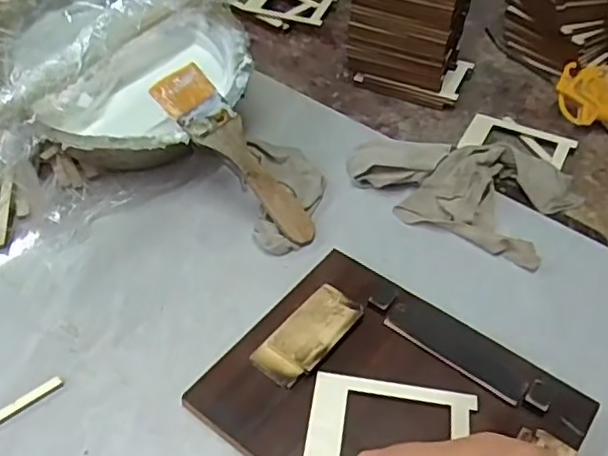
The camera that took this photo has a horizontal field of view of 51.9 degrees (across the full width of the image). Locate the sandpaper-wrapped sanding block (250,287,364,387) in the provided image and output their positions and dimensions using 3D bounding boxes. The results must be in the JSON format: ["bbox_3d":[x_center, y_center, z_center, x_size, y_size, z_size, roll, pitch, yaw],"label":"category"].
[{"bbox_3d":[0.003,0.064,0.379,0.035,0.008,0.071,30,52,24],"label":"sandpaper-wrapped sanding block"}]

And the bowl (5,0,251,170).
[{"bbox_3d":[-0.132,-0.116,0.497,0.168,0.097,0.183,2,46,-2],"label":"bowl"}]

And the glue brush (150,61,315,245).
[{"bbox_3d":[-0.045,-0.051,0.447,0.149,0.011,0.038,49,55,-3],"label":"glue brush"}]

